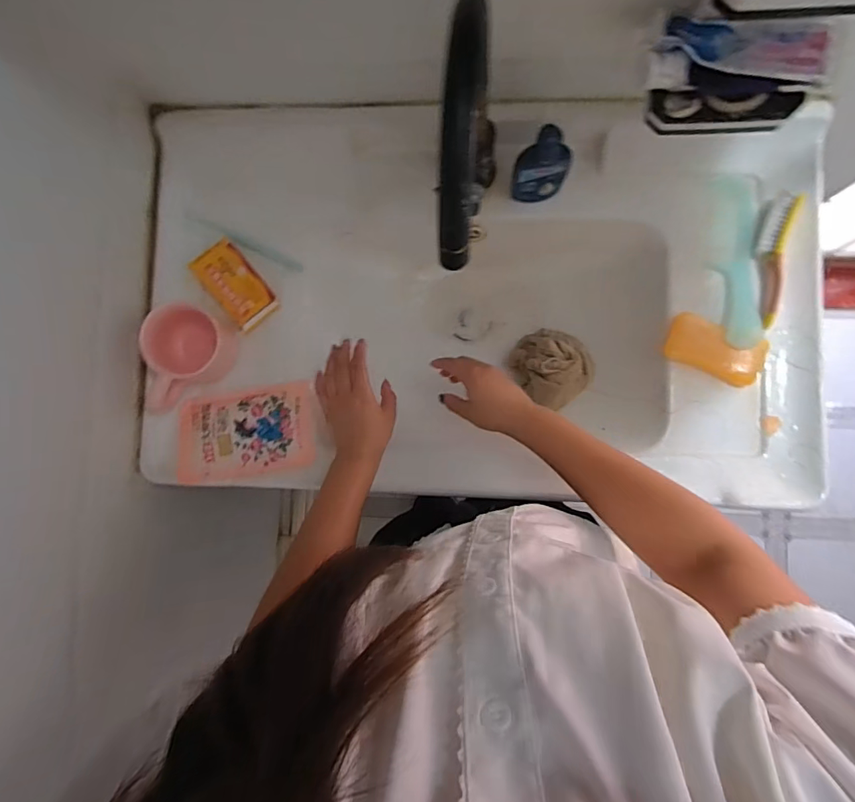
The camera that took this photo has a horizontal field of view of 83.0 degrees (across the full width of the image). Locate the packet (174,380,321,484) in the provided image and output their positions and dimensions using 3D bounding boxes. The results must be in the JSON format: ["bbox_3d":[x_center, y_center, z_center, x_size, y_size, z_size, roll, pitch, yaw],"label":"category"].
[{"bbox_3d":[-0.226,0.039,0.599,0.169,0.027,0.106,-11,80,3],"label":"packet"}]

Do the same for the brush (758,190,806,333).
[{"bbox_3d":[0.395,-0.162,0.554,0.032,0.021,0.147,12,90,8],"label":"brush"}]

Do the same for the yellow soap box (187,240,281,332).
[{"bbox_3d":[-0.241,-0.147,0.606,0.060,0.024,0.107,-41,84,0],"label":"yellow soap box"}]

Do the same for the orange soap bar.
[{"bbox_3d":[0.340,-0.058,0.564,0.109,0.028,0.056,24,91,8],"label":"orange soap bar"}]

